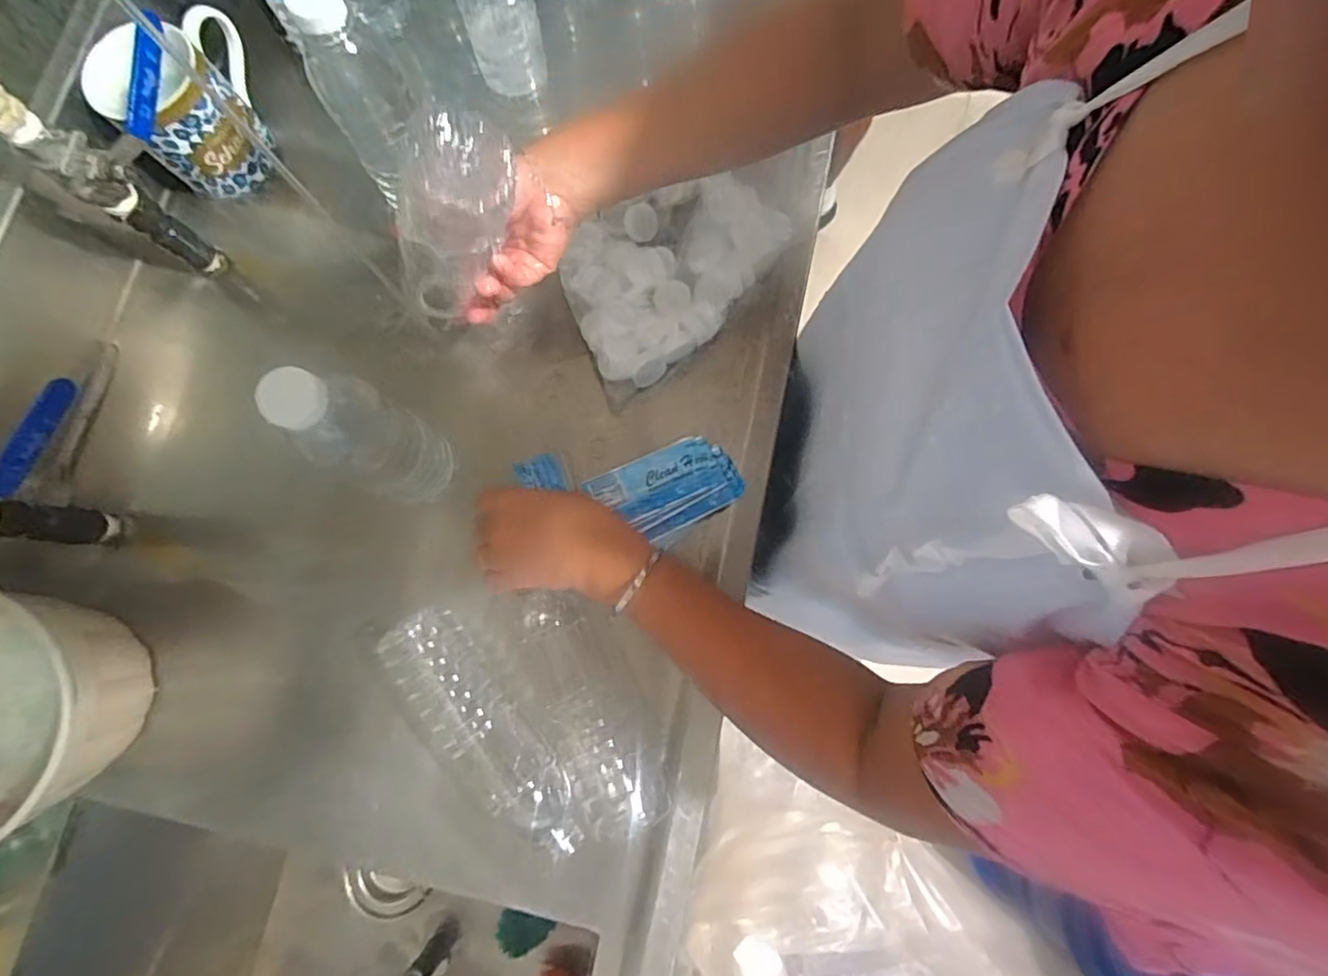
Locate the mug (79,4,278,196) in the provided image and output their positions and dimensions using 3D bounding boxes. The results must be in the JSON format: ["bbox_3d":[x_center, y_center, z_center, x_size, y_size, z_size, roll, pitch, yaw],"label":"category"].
[{"bbox_3d":[-0.390,-0.326,0.506,0.120,0.096,0.081,-40,81,-6],"label":"mug"}]

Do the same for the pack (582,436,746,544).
[{"bbox_3d":[0.003,0.001,0.502,0.114,0.005,0.071,-25,80,-3],"label":"pack"}]

